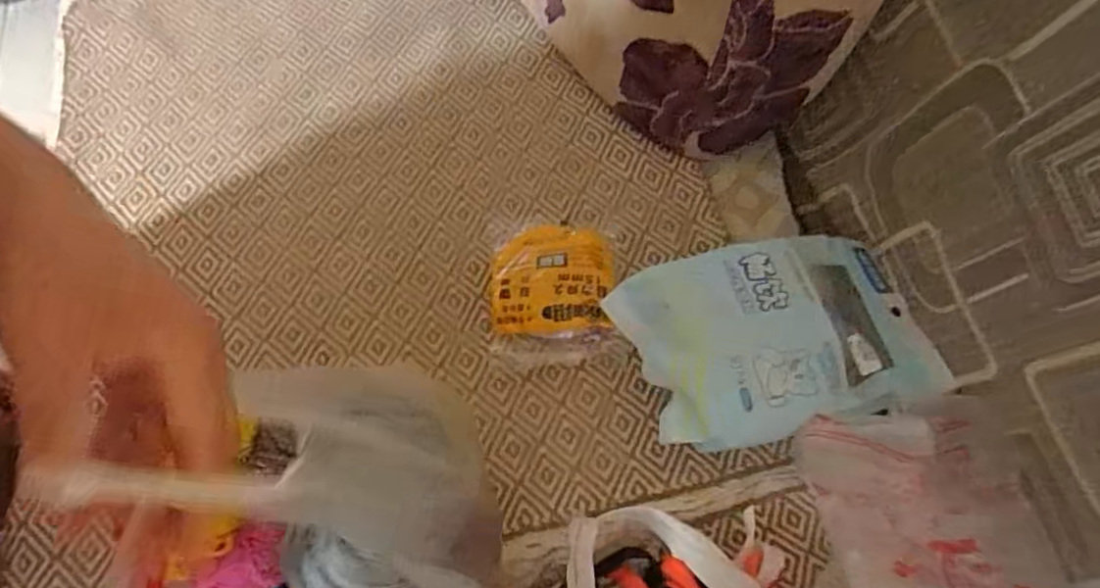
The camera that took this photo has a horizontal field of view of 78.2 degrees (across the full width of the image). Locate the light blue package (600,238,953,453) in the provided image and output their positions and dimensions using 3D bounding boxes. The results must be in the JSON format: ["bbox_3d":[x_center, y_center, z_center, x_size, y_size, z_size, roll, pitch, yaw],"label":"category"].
[{"bbox_3d":[0.182,0.036,0.546,0.240,0.078,0.156,-15,68,-5],"label":"light blue package"}]

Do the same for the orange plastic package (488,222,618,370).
[{"bbox_3d":[0.001,-0.006,0.589,0.104,0.038,0.135,-3,68,0],"label":"orange plastic package"}]

